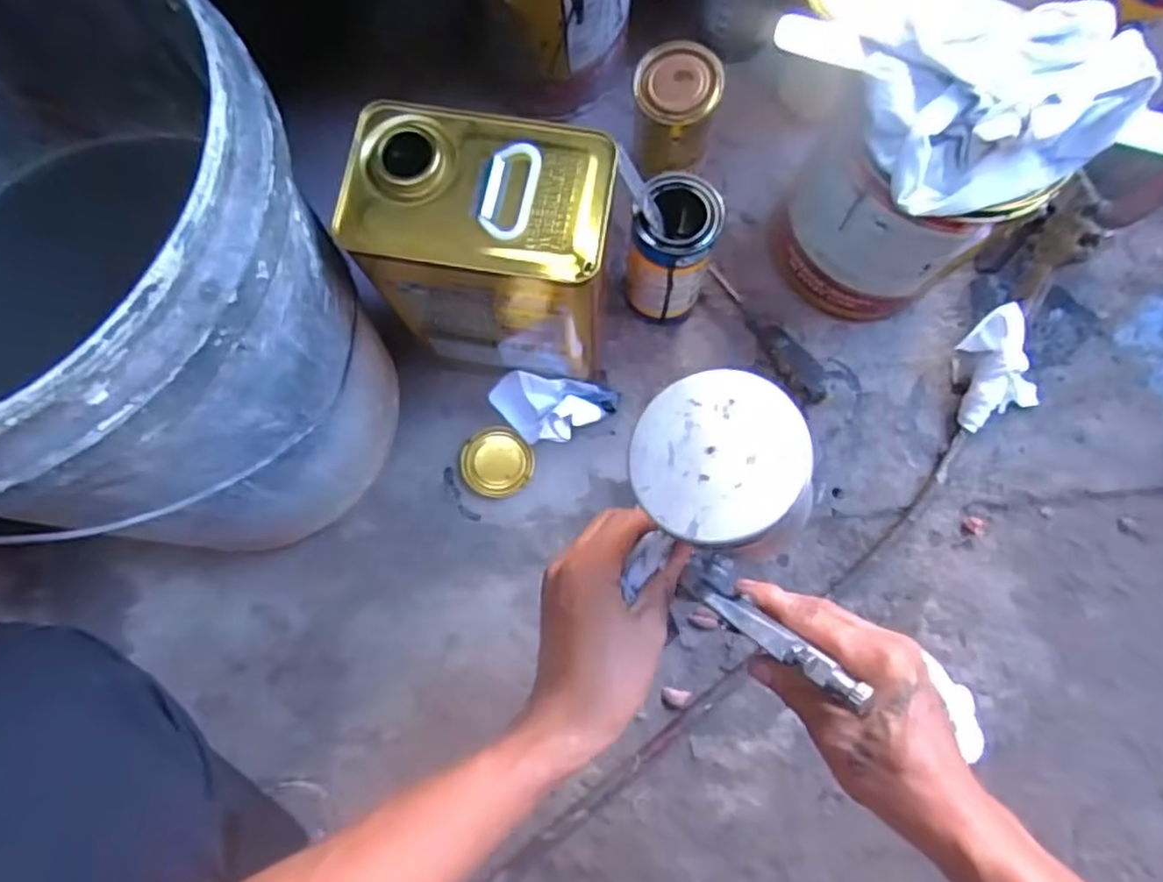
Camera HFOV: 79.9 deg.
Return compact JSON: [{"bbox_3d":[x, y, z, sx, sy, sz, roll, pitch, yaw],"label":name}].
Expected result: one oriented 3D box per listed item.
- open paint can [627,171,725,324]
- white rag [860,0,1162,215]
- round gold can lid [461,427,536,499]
[{"bbox_3d":[0.079,-0.164,0.613,0.074,0.121,0.087,23,83,3],"label":"open paint can"},{"bbox_3d":[0.269,-0.235,0.452,0.181,0.053,0.192,26,82,5],"label":"white rag"},{"bbox_3d":[-0.079,0.019,0.640,0.068,0.018,0.064,0,82,0],"label":"round gold can lid"}]

